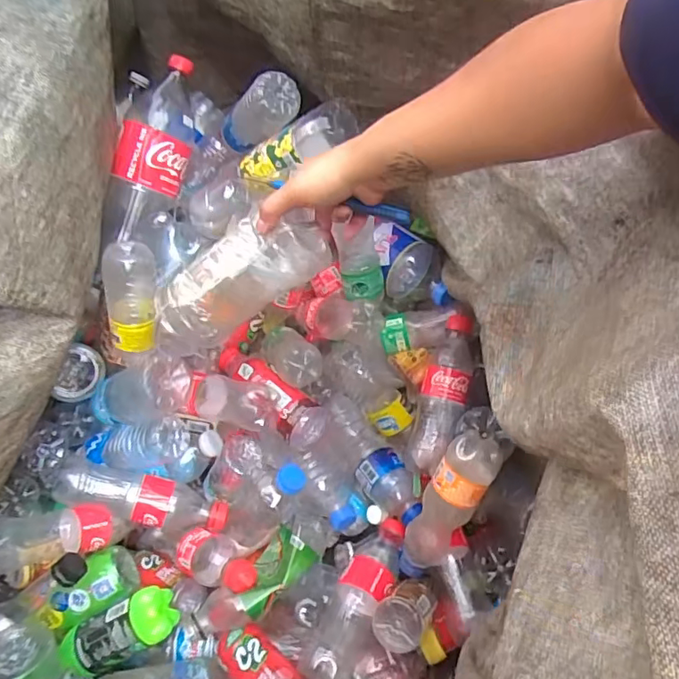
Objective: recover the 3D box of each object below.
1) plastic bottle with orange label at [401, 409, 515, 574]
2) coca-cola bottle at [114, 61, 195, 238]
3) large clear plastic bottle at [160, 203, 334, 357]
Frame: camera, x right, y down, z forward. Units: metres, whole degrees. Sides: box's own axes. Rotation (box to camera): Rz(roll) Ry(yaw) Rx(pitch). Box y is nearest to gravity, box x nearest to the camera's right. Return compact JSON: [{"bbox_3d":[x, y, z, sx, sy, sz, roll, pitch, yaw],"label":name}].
[{"bbox_3d":[0.117,0.169,0.589,0.057,0.066,0.187,30,108,21],"label":"plastic bottle with orange label"},{"bbox_3d":[-0.247,-0.254,0.752,0.083,0.082,0.262,16,87,14],"label":"coca-cola bottle"},{"bbox_3d":[-0.109,-0.054,0.545,0.195,0.077,0.079,-32,56,19],"label":"large clear plastic bottle"}]

